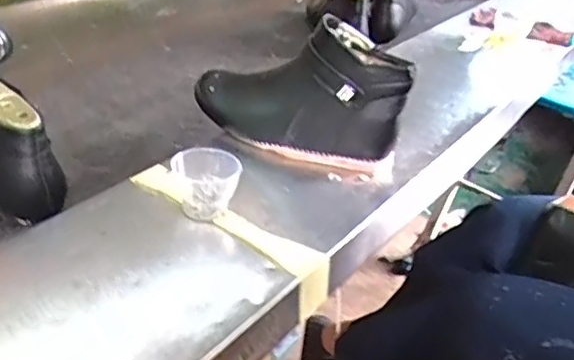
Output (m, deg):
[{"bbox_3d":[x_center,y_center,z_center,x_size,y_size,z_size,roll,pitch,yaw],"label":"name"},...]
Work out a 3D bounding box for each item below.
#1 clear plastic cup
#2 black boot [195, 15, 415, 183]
[{"bbox_3d":[-0.082,0.001,0.608,0.056,0.053,0.054,4,32,-3],"label":"clear plastic cup"},{"bbox_3d":[0.012,-0.097,0.719,0.246,0.170,0.082,22,36,24],"label":"black boot"}]

